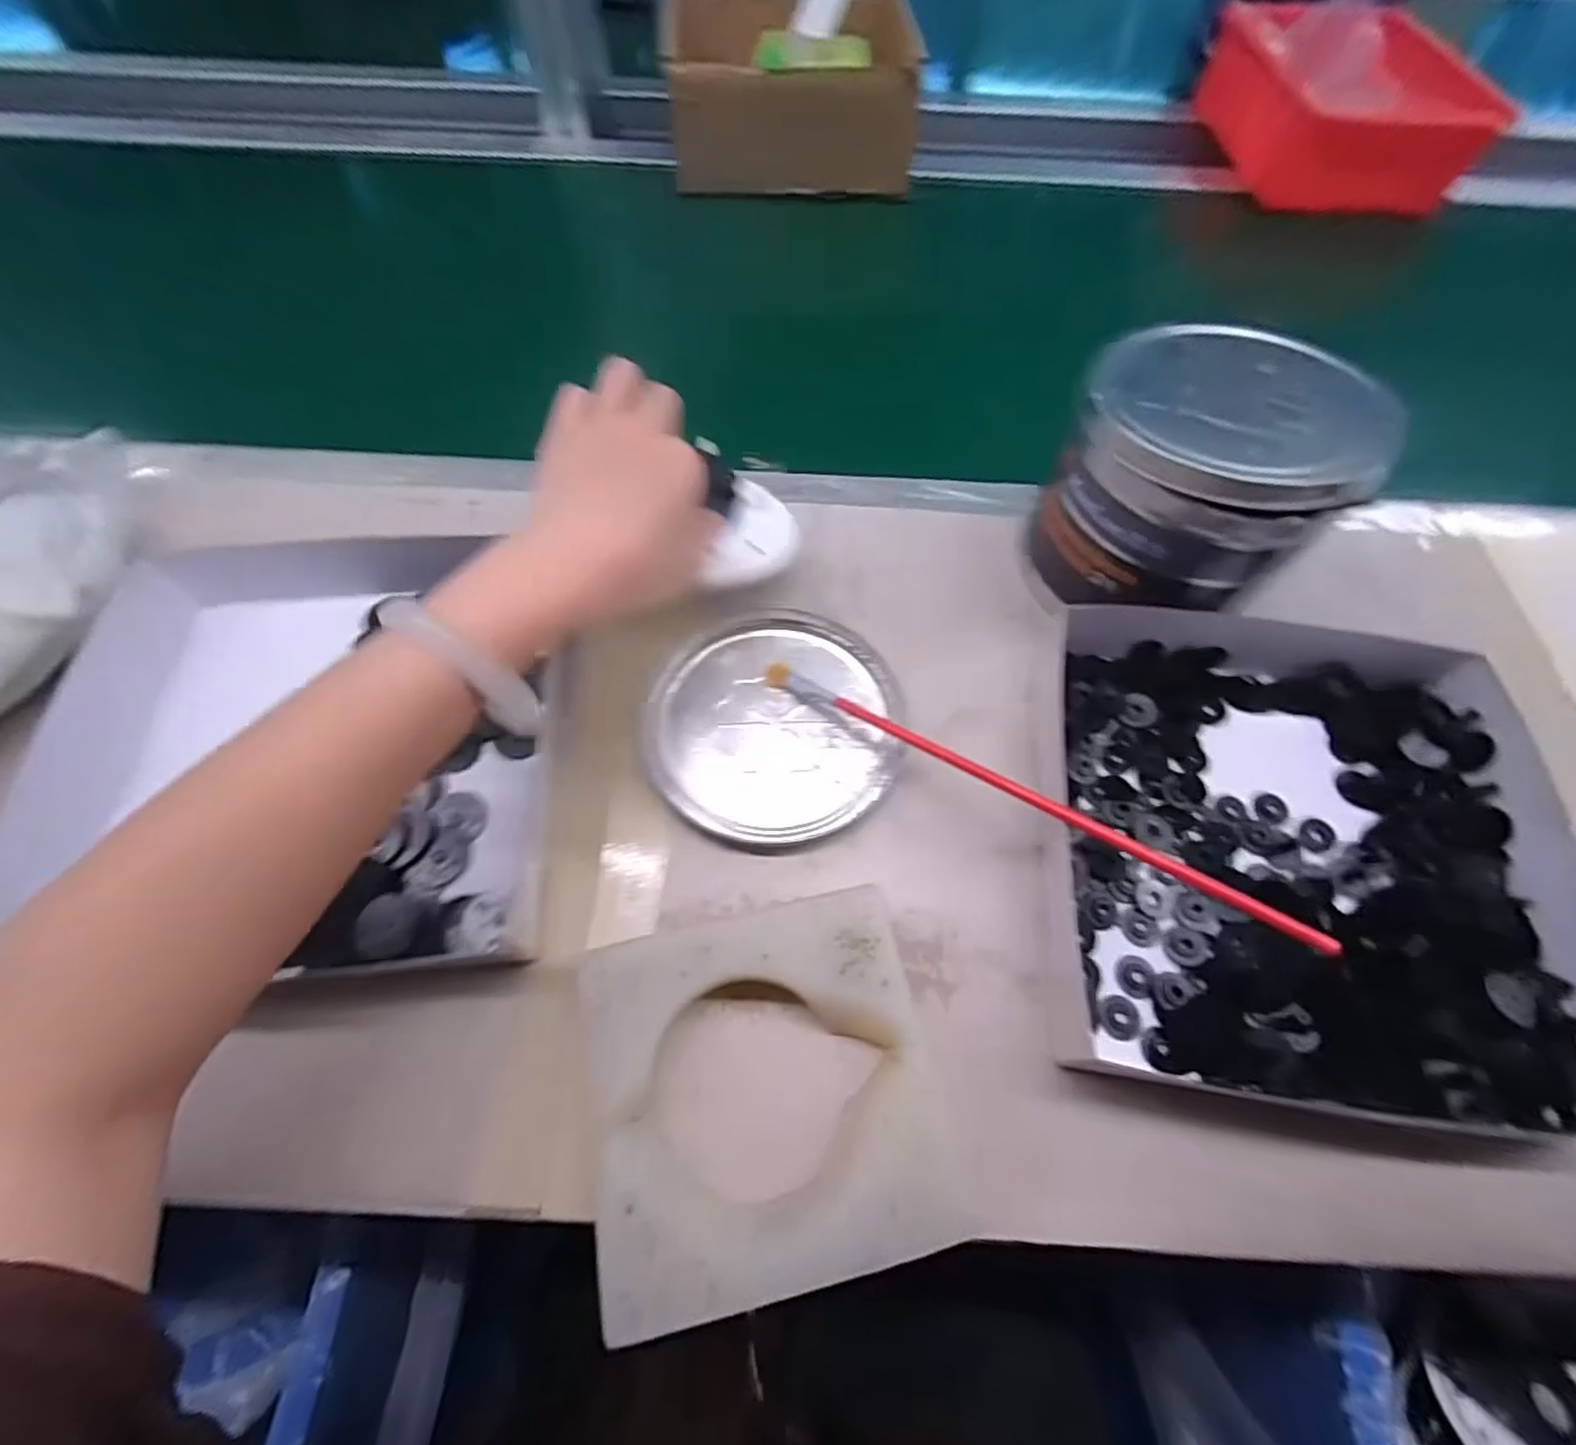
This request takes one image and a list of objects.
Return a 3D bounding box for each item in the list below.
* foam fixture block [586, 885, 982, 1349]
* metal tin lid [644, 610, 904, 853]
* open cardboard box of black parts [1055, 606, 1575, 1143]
[{"bbox_3d":[-0.007,0.136,0.250,0.124,0.028,0.119,-10,64,-7],"label":"foam fixture block"},{"bbox_3d":[-0.006,-0.002,0.335,0.123,0.004,0.129,1,63,-1],"label":"metal tin lid"},{"bbox_3d":[0.224,0.049,0.296,0.215,0.036,0.220,10,63,4],"label":"open cardboard box of black parts"}]

